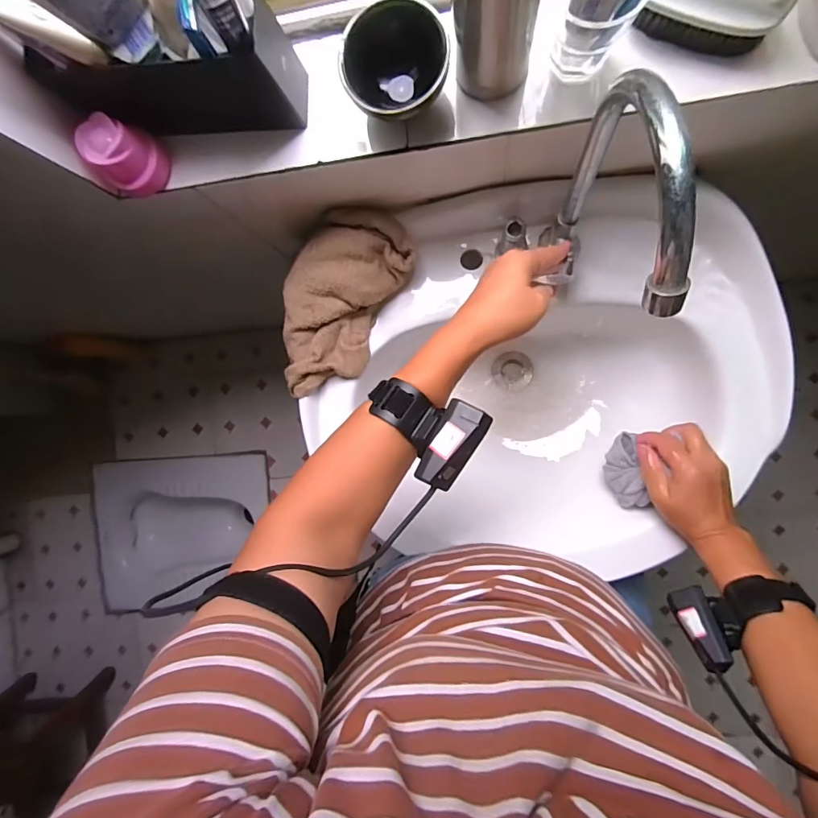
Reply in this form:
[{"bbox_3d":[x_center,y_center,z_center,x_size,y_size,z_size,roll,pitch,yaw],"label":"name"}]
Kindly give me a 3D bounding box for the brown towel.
[{"bbox_3d":[-0.095,-0.126,0.541,0.134,0.064,0.227,30,96,6],"label":"brown towel"}]

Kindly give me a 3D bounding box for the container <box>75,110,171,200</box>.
[{"bbox_3d":[-0.258,-0.228,0.414,0.052,0.054,0.050,0,92,8],"label":"container"}]

